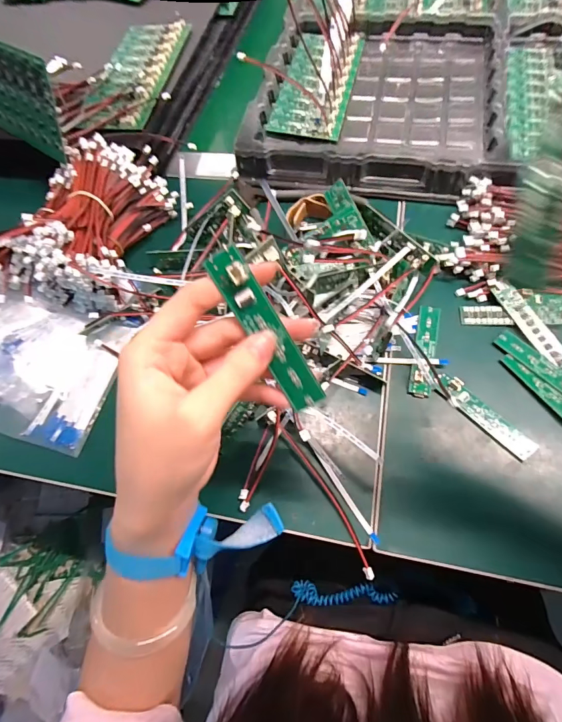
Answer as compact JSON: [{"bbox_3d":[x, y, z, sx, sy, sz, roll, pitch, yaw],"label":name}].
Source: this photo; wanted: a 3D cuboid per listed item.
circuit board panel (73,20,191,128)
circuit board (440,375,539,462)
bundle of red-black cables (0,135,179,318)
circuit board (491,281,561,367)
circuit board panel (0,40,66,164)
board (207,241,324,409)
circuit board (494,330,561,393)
[{"bbox_3d":[-0.170,-0.341,0.433,0.082,0.006,0.201,5,66,9],"label":"circuit board panel"},{"bbox_3d":[0.159,0.042,0.290,0.019,0.006,0.082,-43,68,-13],"label":"circuit board"},{"bbox_3d":[-0.199,-0.136,0.368,0.141,0.083,0.184,10,67,11],"label":"bundle of red-black cables"},{"bbox_3d":[0.209,-0.033,0.311,0.017,0.005,0.084,-26,65,-6],"label":"circuit board"},{"bbox_3d":[-0.280,-0.274,0.377,0.184,0.081,0.006,33,45,19],"label":"circuit board panel"},{"bbox_3d":[-0.006,-0.014,0.174,0.016,0.009,0.083,-34,102,-11],"label":"board"},{"bbox_3d":[0.213,0.006,0.299,0.018,0.004,0.083,-41,67,-8],"label":"circuit board"}]

